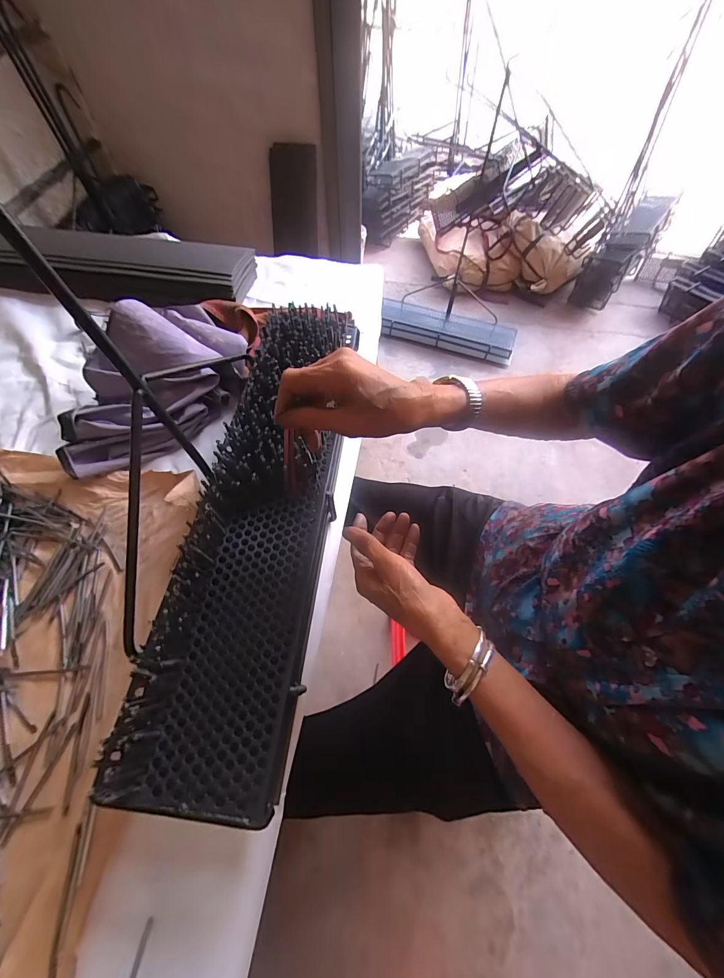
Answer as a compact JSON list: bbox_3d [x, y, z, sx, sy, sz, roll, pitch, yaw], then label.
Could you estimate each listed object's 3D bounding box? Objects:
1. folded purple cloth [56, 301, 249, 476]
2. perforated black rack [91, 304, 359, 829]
[{"bbox_3d":[-0.324,-0.162,0.530,0.171,0.112,0.319,36,66,18],"label":"folded purple cloth"},{"bbox_3d":[-0.103,0.004,0.395,0.143,0.048,0.561,12,68,-6],"label":"perforated black rack"}]

